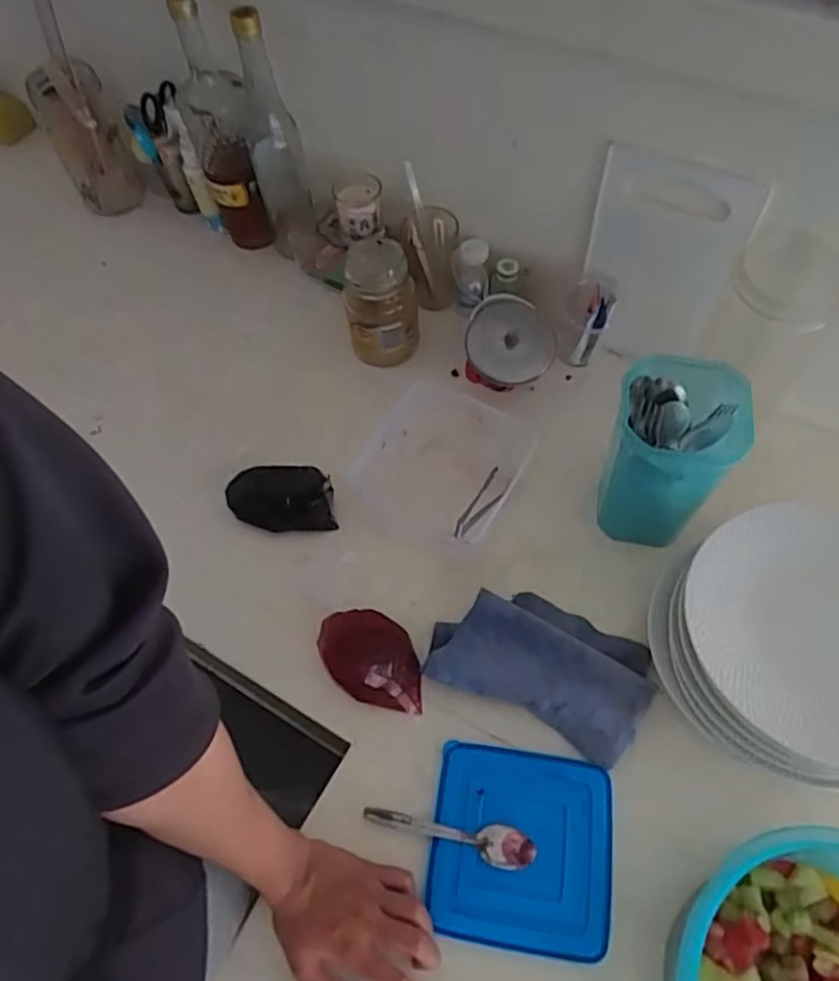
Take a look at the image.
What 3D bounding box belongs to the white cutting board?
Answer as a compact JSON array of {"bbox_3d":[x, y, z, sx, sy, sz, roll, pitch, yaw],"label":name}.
[{"bbox_3d":[0.233,-0.216,0.672,0.143,0.224,0.013,26,61,19],"label":"white cutting board"}]

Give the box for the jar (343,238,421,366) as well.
[{"bbox_3d":[-0.042,-0.203,0.753,0.076,0.142,0.064,-7,59,1],"label":"jar"}]

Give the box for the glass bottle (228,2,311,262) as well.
[{"bbox_3d":[-0.164,-0.386,0.762,0.060,0.265,0.066,-15,60,-5],"label":"glass bottle"}]

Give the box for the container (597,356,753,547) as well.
[{"bbox_3d":[0.220,-0.023,0.609,0.098,0.173,0.099,15,62,13],"label":"container"}]

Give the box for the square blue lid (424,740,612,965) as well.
[{"bbox_3d":[0.080,0.280,0.531,0.137,0.009,0.137,6,60,8],"label":"square blue lid"}]

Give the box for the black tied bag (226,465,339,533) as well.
[{"bbox_3d":[-0.142,0.007,0.685,0.108,0.036,0.063,0,60,4],"label":"black tied bag"}]

